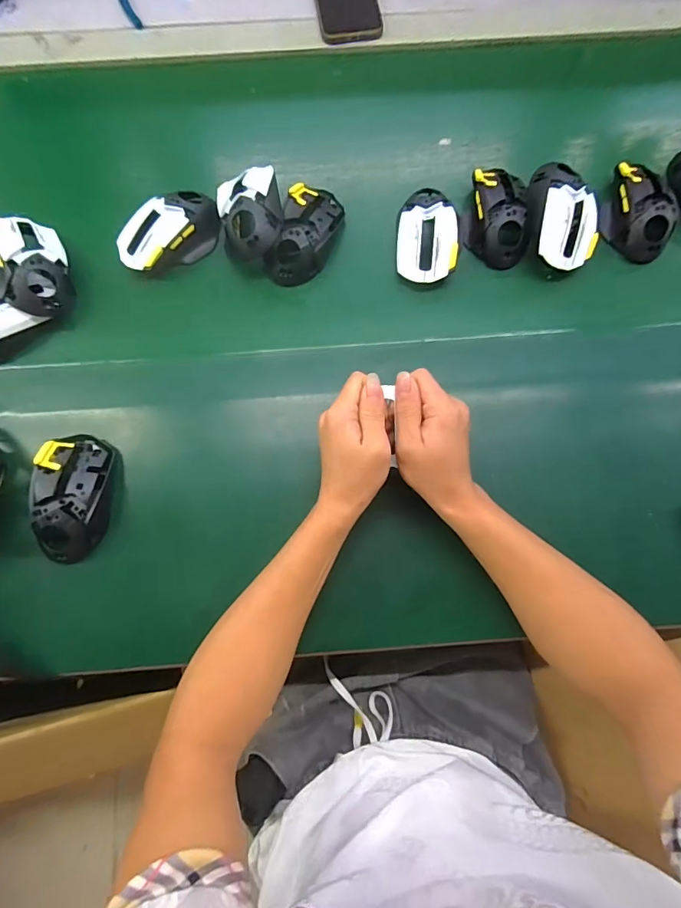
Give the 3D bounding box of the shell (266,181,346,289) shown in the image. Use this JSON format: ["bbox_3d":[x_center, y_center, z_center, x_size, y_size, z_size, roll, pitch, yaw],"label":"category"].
[{"bbox_3d":[-0.037,-0.242,0.477,0.061,0.032,0.116,19,79,5],"label":"shell"}]

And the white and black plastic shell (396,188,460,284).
[{"bbox_3d":[0.094,-0.242,0.475,0.063,0.033,0.111,0,78,1],"label":"white and black plastic shell"}]

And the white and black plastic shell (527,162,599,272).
[{"bbox_3d":[0.240,-0.254,0.474,0.068,0.051,0.107,-11,78,-2],"label":"white and black plastic shell"}]

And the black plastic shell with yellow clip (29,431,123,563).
[{"bbox_3d":[-0.256,0.042,0.418,0.064,0.035,0.119,5,78,2],"label":"black plastic shell with yellow clip"}]

